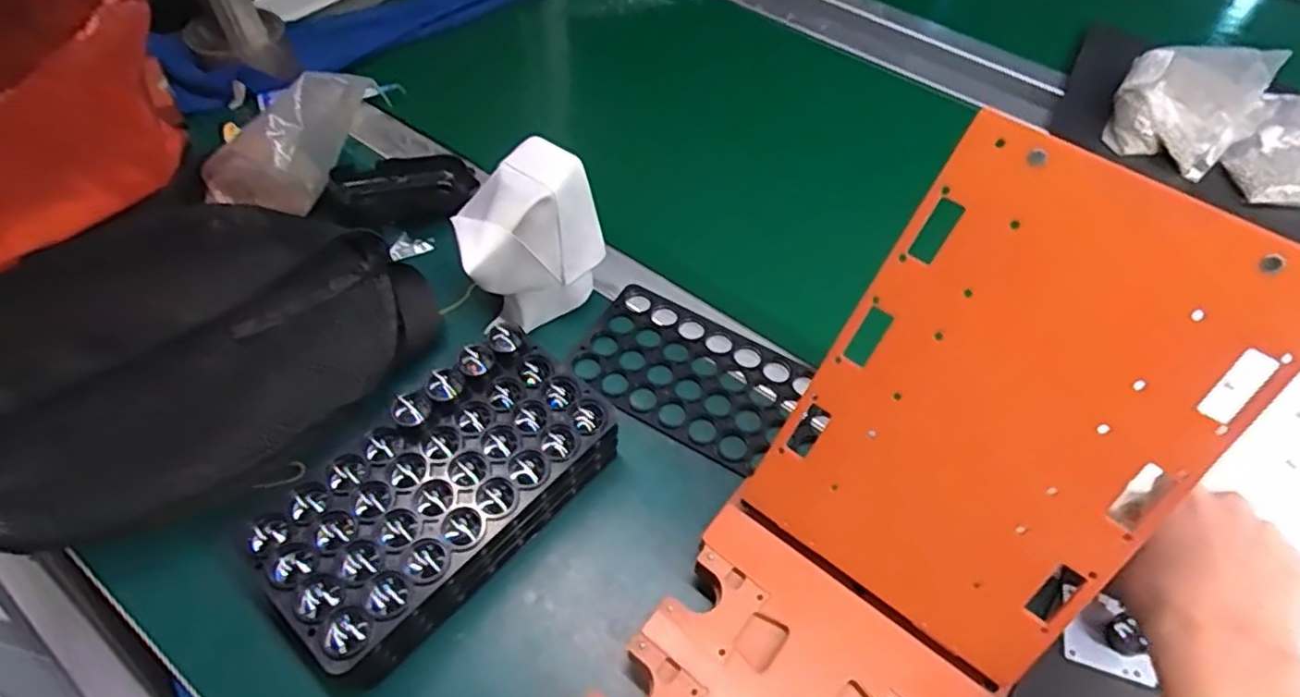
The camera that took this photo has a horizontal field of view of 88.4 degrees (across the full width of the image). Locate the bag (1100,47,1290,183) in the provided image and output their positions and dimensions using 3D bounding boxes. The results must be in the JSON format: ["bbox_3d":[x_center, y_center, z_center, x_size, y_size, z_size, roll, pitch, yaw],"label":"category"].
[{"bbox_3d":[0.525,-0.243,0.653,0.113,0.055,0.156,33,60,18],"label":"bag"}]

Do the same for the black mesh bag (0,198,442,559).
[{"bbox_3d":[-0.325,-0.003,0.440,0.267,0.050,0.286,29,59,16],"label":"black mesh bag"}]

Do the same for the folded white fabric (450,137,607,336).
[{"bbox_3d":[-0.081,-0.074,0.467,0.099,0.118,0.066,-17,58,-14],"label":"folded white fabric"}]

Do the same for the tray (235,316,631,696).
[{"bbox_3d":[-0.119,0.082,0.392,0.101,0.070,0.198,38,62,21],"label":"tray"}]

